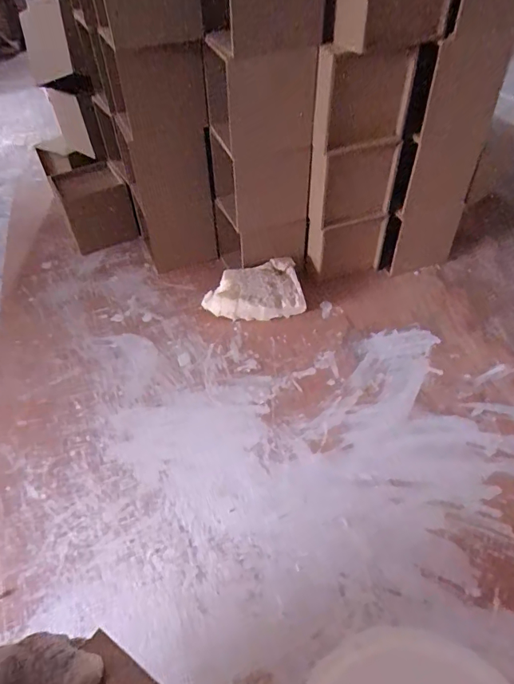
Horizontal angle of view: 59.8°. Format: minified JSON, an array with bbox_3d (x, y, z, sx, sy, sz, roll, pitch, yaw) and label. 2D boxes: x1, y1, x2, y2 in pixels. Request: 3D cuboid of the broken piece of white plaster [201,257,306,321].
[{"bbox_3d":[-0.005,-0.068,0.671,0.146,0.056,0.083,-14,47,-10],"label":"broken piece of white plaster"}]

